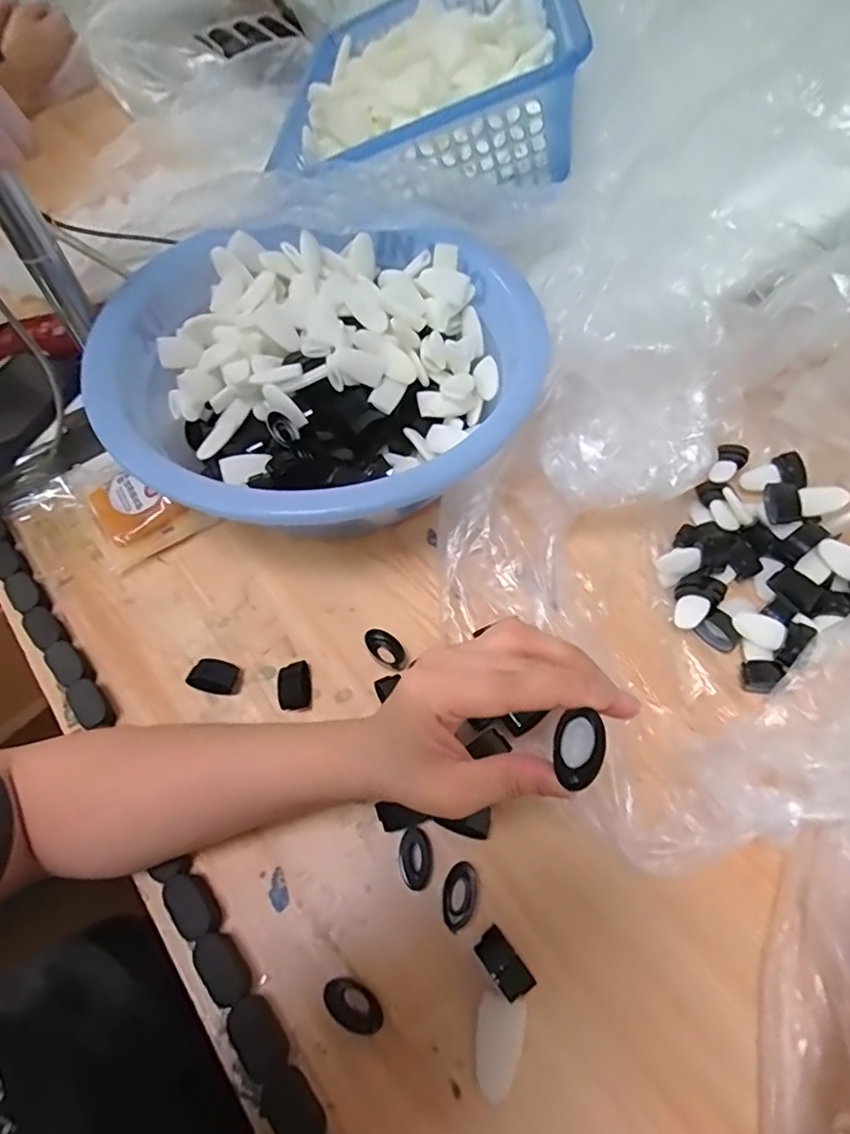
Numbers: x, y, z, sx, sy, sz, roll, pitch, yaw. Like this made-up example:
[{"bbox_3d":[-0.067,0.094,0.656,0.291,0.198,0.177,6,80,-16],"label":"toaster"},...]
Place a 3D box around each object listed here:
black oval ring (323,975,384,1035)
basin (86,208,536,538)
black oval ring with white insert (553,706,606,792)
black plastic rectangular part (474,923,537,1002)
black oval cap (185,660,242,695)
[{"bbox_3d":[-0.039,0.237,0.304,0.034,0.010,0.020,24,58,2],"label":"black oval ring"},{"bbox_3d":[-0.084,-0.162,0.463,0.312,0.089,0.329,0,61,0],"label":"basin"},{"bbox_3d":[0.064,0.076,0.234,0.020,0.010,0.029,12,80,12],"label":"black oval ring with white insert"},{"bbox_3d":[0.044,0.221,0.314,0.018,0.013,0.033,-33,66,-17],"label":"black plastic rectangular part"},{"bbox_3d":[-0.147,0.077,0.396,0.034,0.016,0.021,9,61,6],"label":"black oval cap"}]

